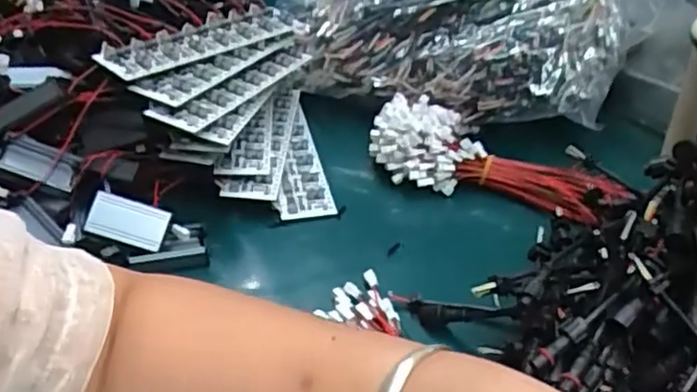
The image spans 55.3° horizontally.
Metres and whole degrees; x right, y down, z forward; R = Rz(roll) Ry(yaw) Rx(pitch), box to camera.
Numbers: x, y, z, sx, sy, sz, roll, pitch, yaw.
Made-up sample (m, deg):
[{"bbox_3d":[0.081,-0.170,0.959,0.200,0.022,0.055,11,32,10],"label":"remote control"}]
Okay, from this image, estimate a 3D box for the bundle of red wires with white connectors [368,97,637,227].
[{"bbox_3d":[0.110,-0.027,0.511,0.190,0.042,0.080,19,42,10],"label":"bundle of red wires with white connectors"}]

